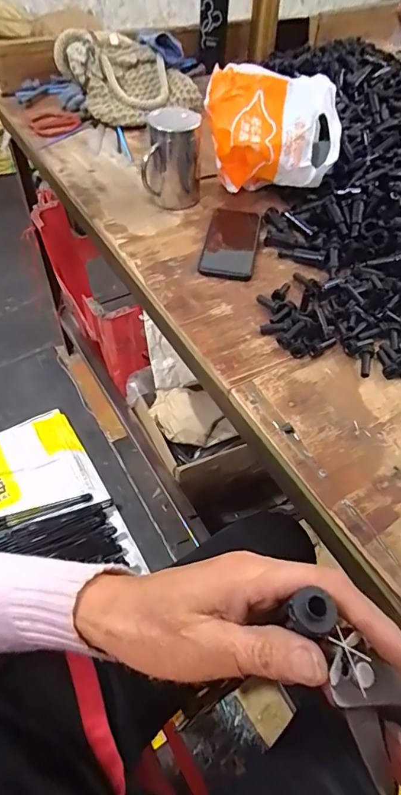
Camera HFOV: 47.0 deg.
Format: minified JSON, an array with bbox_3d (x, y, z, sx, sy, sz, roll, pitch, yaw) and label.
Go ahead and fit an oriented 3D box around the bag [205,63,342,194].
[{"bbox_3d":[0.107,-0.397,0.709,0.194,0.143,0.118,3,52,-1],"label":"bag"}]

